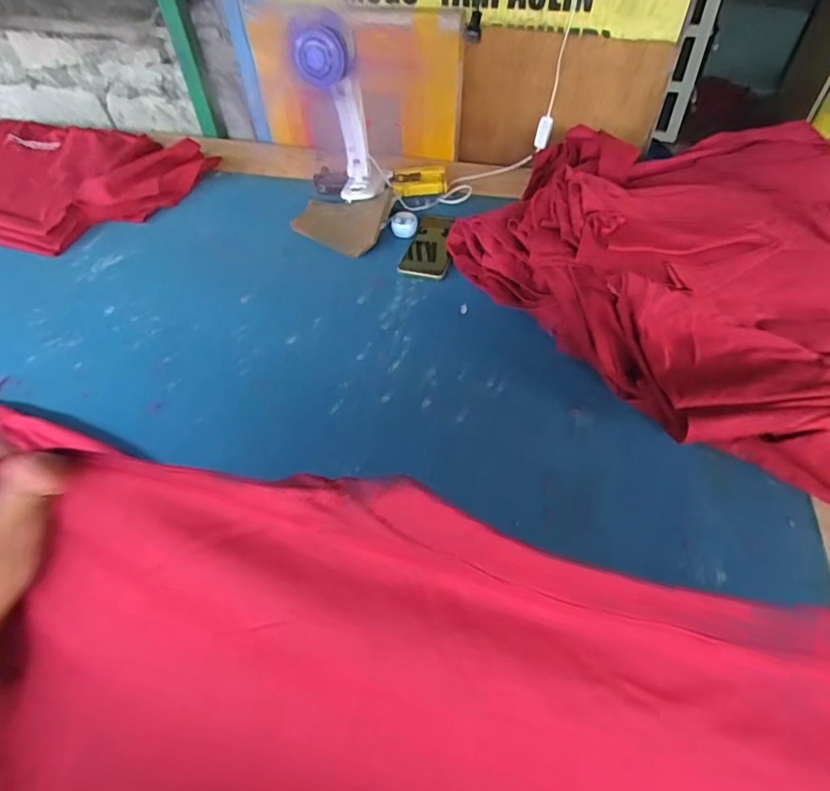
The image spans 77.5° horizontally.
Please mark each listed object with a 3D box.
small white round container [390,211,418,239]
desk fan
[{"bbox_3d":[-0.018,-0.292,0.888,0.044,0.019,0.053,-5,55,1],"label":"small white round container"},{"bbox_3d":[-0.109,-0.431,0.793,0.094,0.279,0.099,-5,55,1],"label":"desk fan"}]

